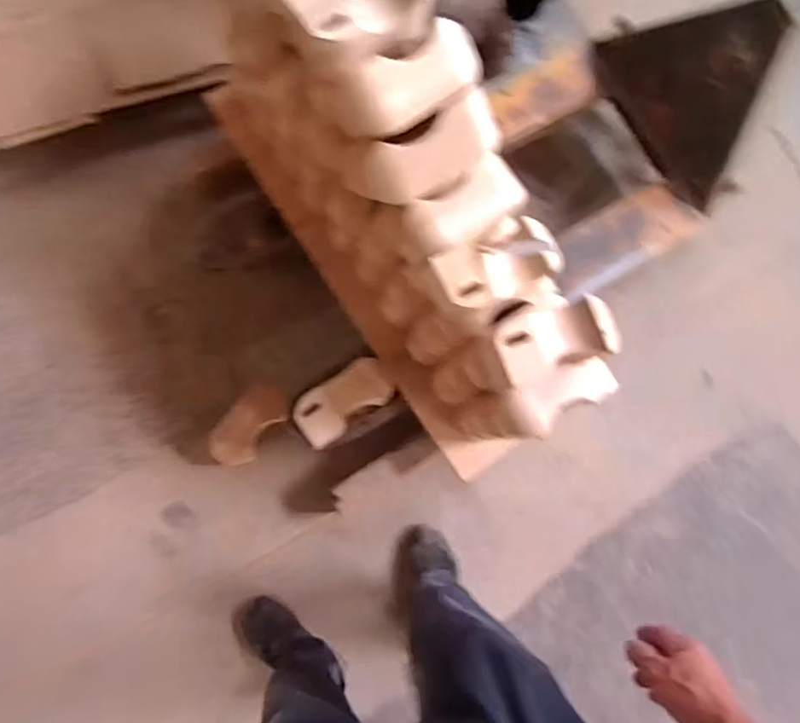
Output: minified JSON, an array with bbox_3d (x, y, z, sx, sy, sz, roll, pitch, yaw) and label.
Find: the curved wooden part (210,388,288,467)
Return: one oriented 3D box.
[{"bbox_3d":[-0.319,0.139,1.175,0.096,0.024,0.181,41,78,-1],"label":"curved wooden part"}]

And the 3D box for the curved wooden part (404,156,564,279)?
[{"bbox_3d":[0.096,-0.221,0.803,0.180,0.033,0.090,-33,87,-12],"label":"curved wooden part"}]

